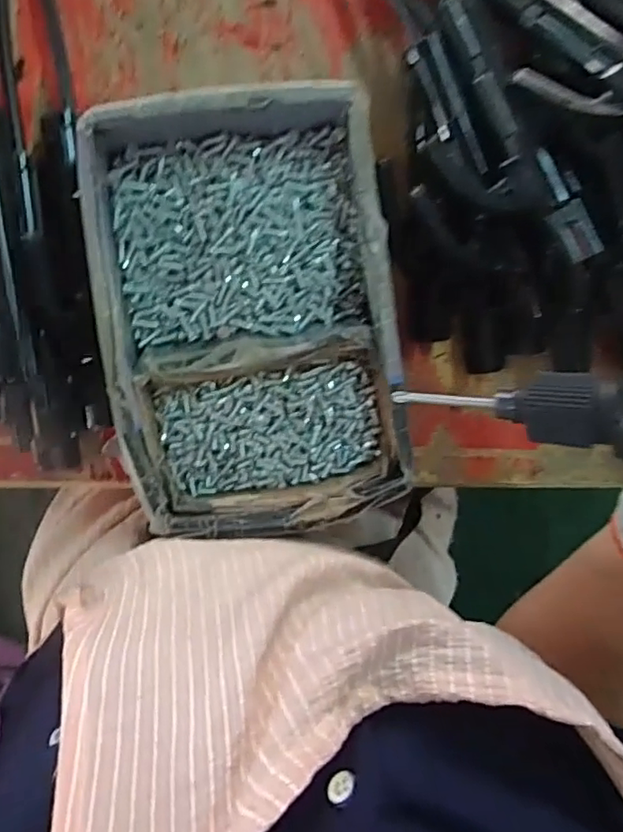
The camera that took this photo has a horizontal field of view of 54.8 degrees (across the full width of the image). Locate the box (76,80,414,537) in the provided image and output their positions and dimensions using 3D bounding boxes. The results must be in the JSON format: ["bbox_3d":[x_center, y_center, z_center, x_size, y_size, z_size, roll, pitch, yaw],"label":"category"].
[{"bbox_3d":[-0.037,-0.060,0.377,0.173,0.044,0.254,-7,94,-9],"label":"box"}]

